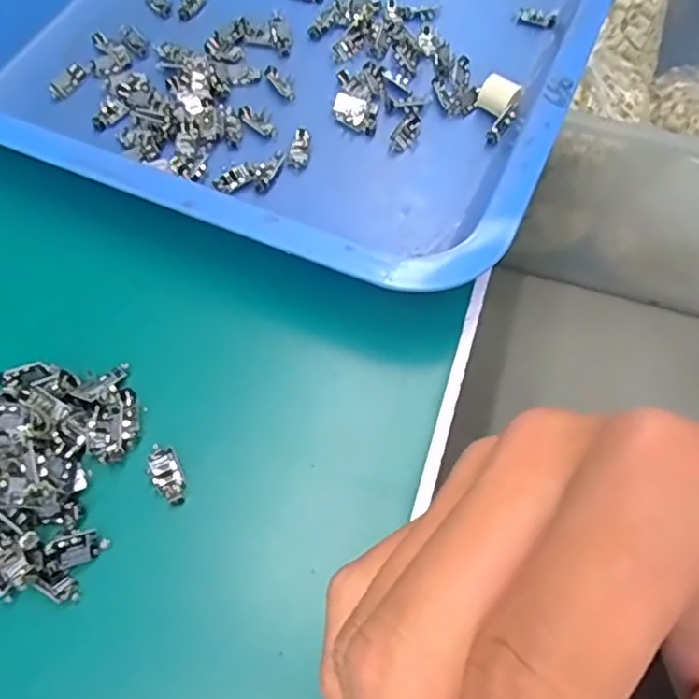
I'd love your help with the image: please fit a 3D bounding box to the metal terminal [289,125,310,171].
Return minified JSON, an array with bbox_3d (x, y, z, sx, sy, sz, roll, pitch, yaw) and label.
[{"bbox_3d":[-0.026,-0.110,0.352,0.011,0.004,0.030,5,61,2],"label":"metal terminal"}]

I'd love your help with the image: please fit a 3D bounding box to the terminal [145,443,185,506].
[{"bbox_3d":[-0.076,0.052,0.270,0.012,0.005,0.028,-24,64,-13],"label":"terminal"}]

